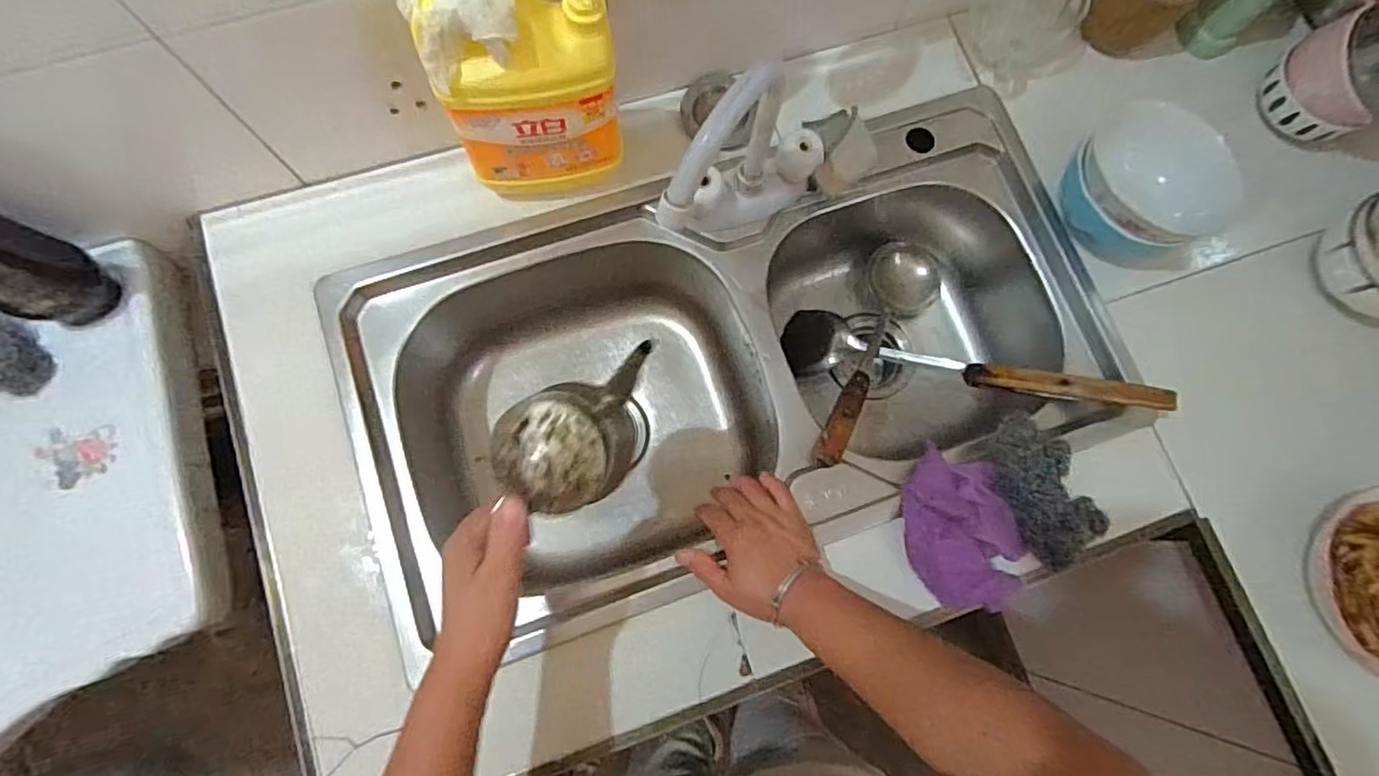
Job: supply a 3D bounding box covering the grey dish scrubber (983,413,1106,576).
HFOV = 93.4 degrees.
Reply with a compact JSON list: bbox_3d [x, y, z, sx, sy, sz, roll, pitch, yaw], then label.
[{"bbox_3d":[0.327,0.092,0.597,0.075,0.020,0.135,-22,79,-6],"label":"grey dish scrubber"}]

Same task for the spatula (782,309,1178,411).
[{"bbox_3d":[0.276,-0.032,0.699,0.397,0.063,0.078,14,75,37],"label":"spatula"}]

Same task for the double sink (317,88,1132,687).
[{"bbox_3d":[0.035,-0.032,0.727,0.732,0.190,0.394,-12,78,-5],"label":"double sink"}]

